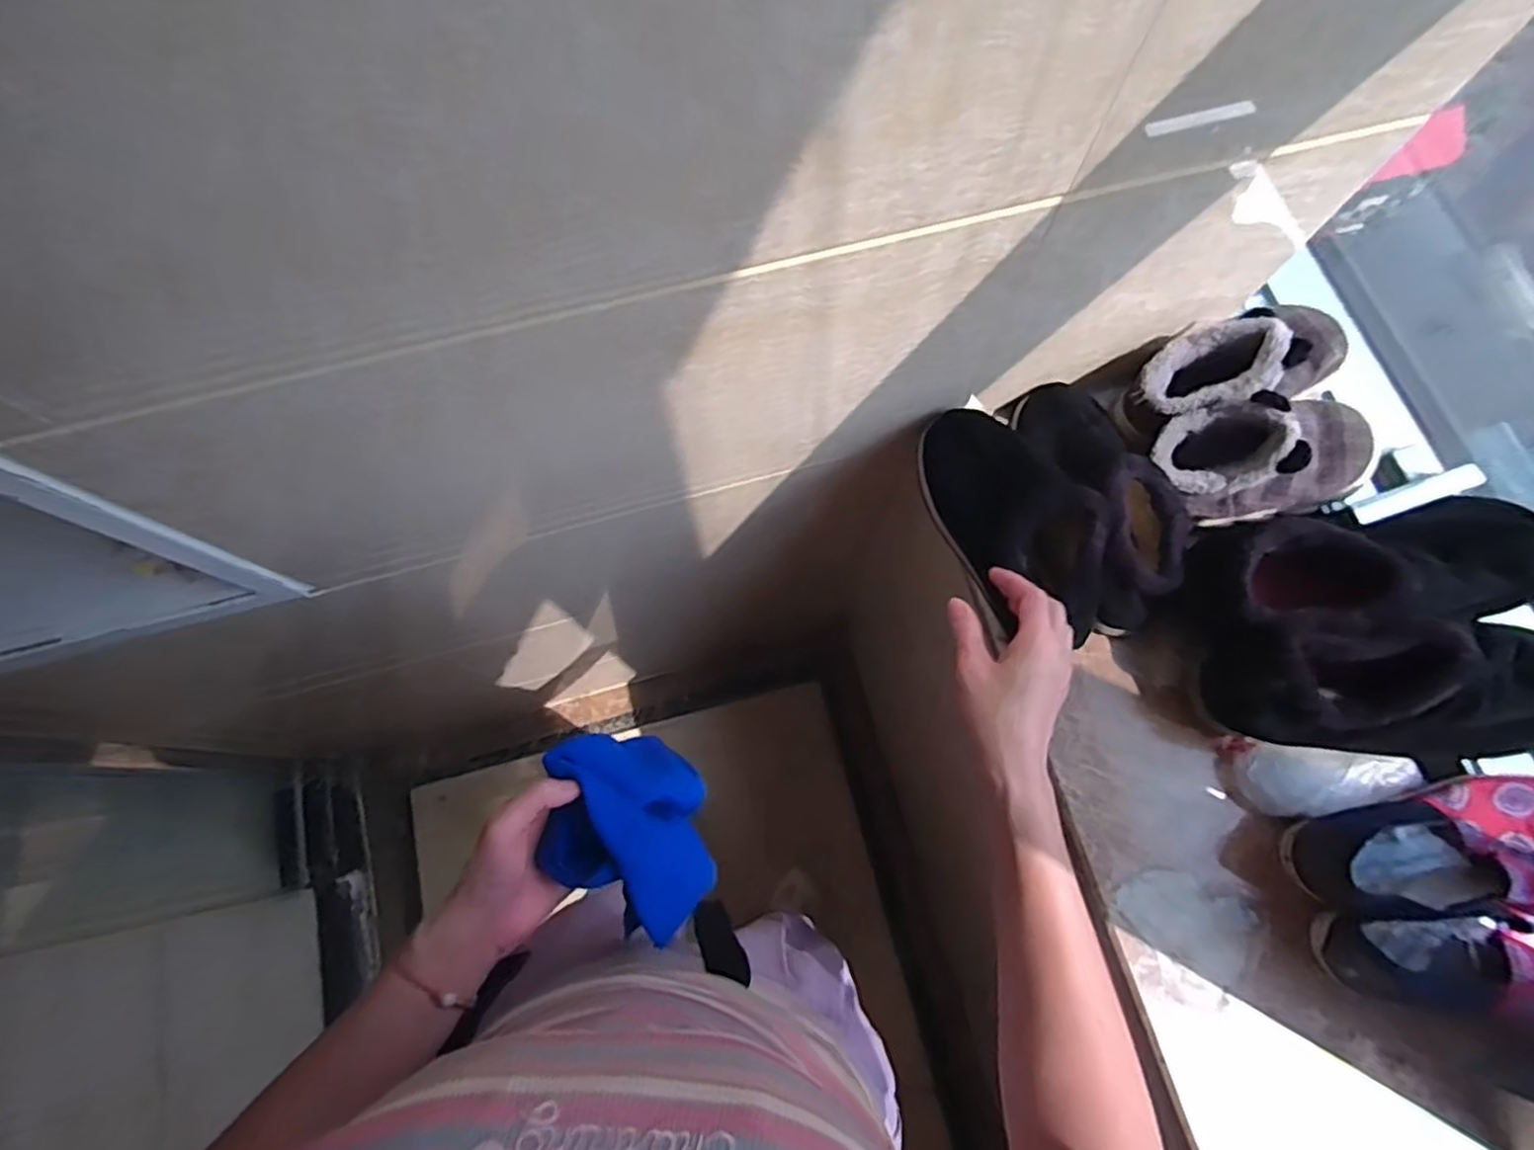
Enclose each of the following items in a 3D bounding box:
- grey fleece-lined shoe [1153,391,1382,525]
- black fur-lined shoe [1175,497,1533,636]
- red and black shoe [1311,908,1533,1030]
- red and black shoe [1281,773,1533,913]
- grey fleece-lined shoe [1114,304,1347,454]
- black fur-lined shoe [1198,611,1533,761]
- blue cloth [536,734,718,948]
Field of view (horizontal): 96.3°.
[{"bbox_3d":[0.438,-0.105,0.604,0.183,0.097,0.089,-8,72,-4],"label":"grey fleece-lined shoe"},{"bbox_3d":[0.485,-0.005,0.552,0.259,0.087,0.109,-7,71,13],"label":"black fur-lined shoe"},{"bbox_3d":[0.547,0.286,0.512,0.230,0.061,0.089,-4,71,13],"label":"red and black shoe"},{"bbox_3d":[0.534,0.209,0.525,0.229,0.048,0.093,-12,72,11],"label":"red and black shoe"},{"bbox_3d":[0.421,-0.190,0.627,0.192,0.110,0.097,-22,72,13],"label":"grey fleece-lined shoe"},{"bbox_3d":[0.492,0.086,0.529,0.249,0.103,0.094,4,72,0],"label":"black fur-lined shoe"},{"bbox_3d":[-0.096,0.178,0.471,0.104,0.060,0.133,-8,72,-4],"label":"blue cloth"}]

